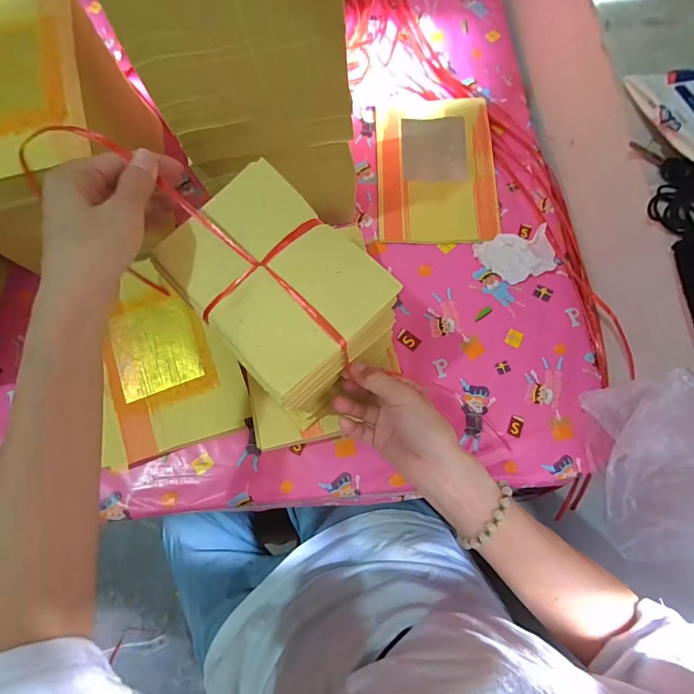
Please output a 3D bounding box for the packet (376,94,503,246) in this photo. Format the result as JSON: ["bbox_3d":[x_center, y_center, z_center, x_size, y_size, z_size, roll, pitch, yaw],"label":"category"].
[{"bbox_3d":[0.125,-0.250,0.555,0.161,0.015,0.228,0,74,-1],"label":"packet"}]

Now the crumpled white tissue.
[{"bbox_3d":[0.219,-0.117,0.507,0.093,0.025,0.063,-16,75,-5],"label":"crumpled white tissue"}]

